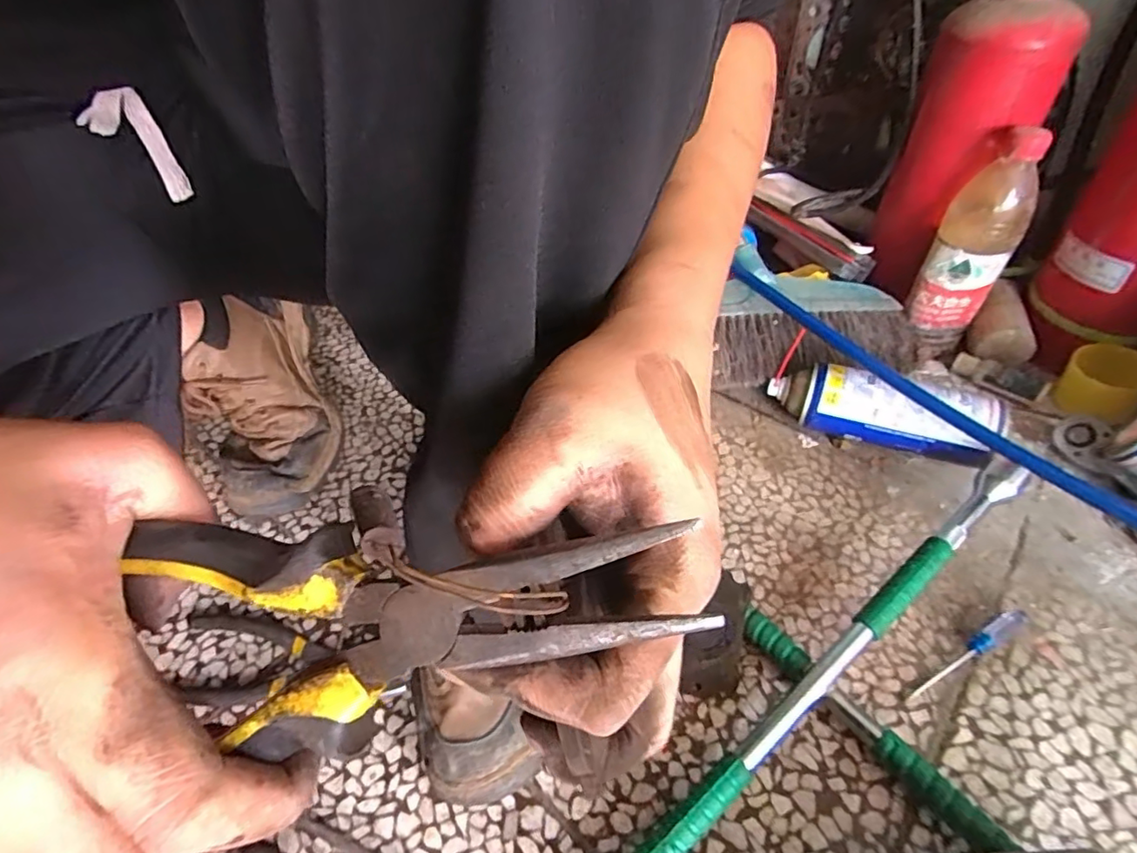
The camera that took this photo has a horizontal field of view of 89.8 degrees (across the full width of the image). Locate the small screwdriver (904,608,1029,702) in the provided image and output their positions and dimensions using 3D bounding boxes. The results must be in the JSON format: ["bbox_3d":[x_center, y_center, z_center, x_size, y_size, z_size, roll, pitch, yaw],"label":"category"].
[{"bbox_3d":[0.282,0.160,0.405,0.117,0.008,0.012,-23,50,-16],"label":"small screwdriver"}]

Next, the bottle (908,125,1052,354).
[{"bbox_3d":[0.393,-0.171,0.560,0.069,0.195,0.064,26,54,26],"label":"bottle"}]

